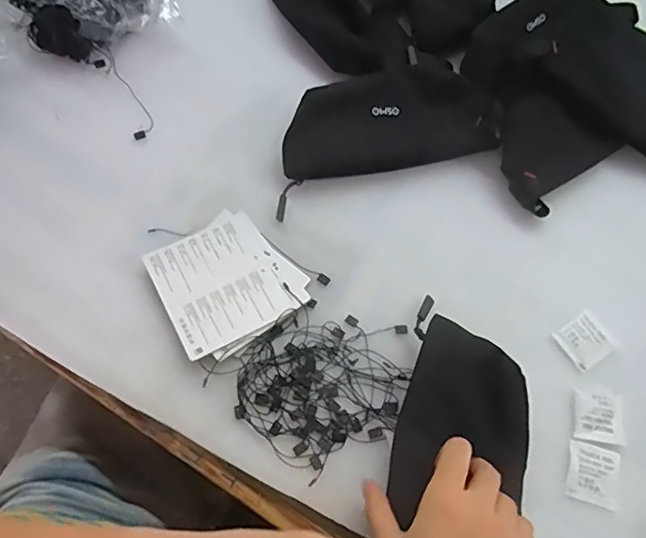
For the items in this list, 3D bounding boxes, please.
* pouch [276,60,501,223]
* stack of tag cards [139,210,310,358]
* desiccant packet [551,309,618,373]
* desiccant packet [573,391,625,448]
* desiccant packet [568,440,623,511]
[{"bbox_3d":[0.052,-0.133,0.517,0.215,0.038,0.099,-20,70,-11],"label":"pouch"},{"bbox_3d":[-0.079,0.011,0.460,0.107,0.013,0.107,-32,73,-15],"label":"stack of tag cards"},{"bbox_3d":[0.219,0.059,0.465,0.041,0.004,0.038,-31,72,-14],"label":"desiccant packet"},{"bbox_3d":[0.216,0.116,0.438,0.039,0.004,0.040,11,67,1],"label":"desiccant packet"},{"bbox_3d":[0.204,0.155,0.421,0.037,0.004,0.042,17,68,4],"label":"desiccant packet"}]

